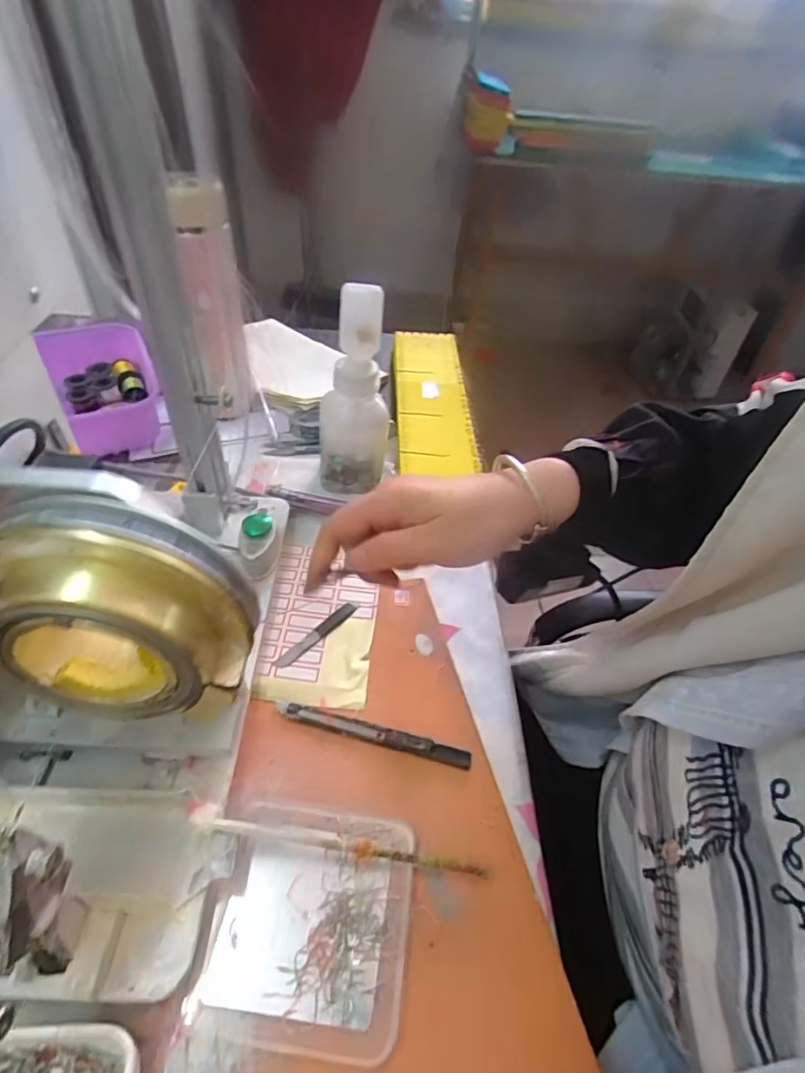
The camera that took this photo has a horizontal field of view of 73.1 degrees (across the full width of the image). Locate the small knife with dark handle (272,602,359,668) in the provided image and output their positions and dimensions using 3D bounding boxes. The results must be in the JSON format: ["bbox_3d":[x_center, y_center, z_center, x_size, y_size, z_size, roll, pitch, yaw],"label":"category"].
[{"bbox_3d":[-0.066,0.075,0.418,0.010,0.004,0.078,34,52,25],"label":"small knife with dark handle"}]

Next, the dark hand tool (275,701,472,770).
[{"bbox_3d":[-0.020,0.131,0.363,0.133,0.006,0.012,13,46,7],"label":"dark hand tool"}]

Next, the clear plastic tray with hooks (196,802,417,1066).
[{"bbox_3d":[-0.048,0.199,0.287,0.102,0.019,0.105,8,46,1],"label":"clear plastic tray with hooks"}]

